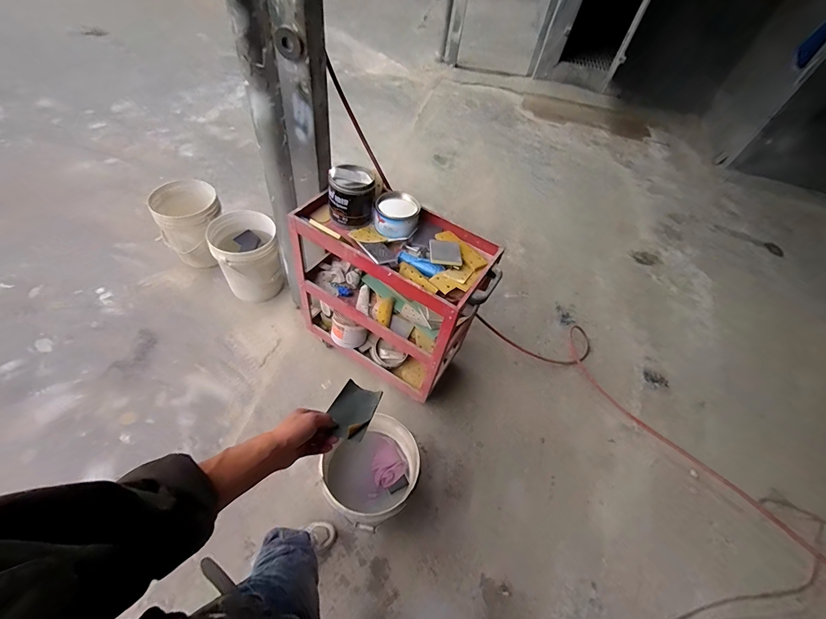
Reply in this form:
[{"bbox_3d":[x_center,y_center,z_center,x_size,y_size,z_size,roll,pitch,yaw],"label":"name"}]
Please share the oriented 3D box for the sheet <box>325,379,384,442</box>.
[{"bbox_3d":[-0.106,0.176,0.649,0.076,0.020,0.125,14,28,7],"label":"sheet"}]

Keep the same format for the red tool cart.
[{"bbox_3d":[-0.085,-0.054,1.463,0.706,0.672,0.352,30,55,18],"label":"red tool cart"}]

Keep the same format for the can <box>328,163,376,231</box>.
[{"bbox_3d":[-0.211,-0.389,1.244,0.151,0.172,0.142,0,53,-8],"label":"can"}]

